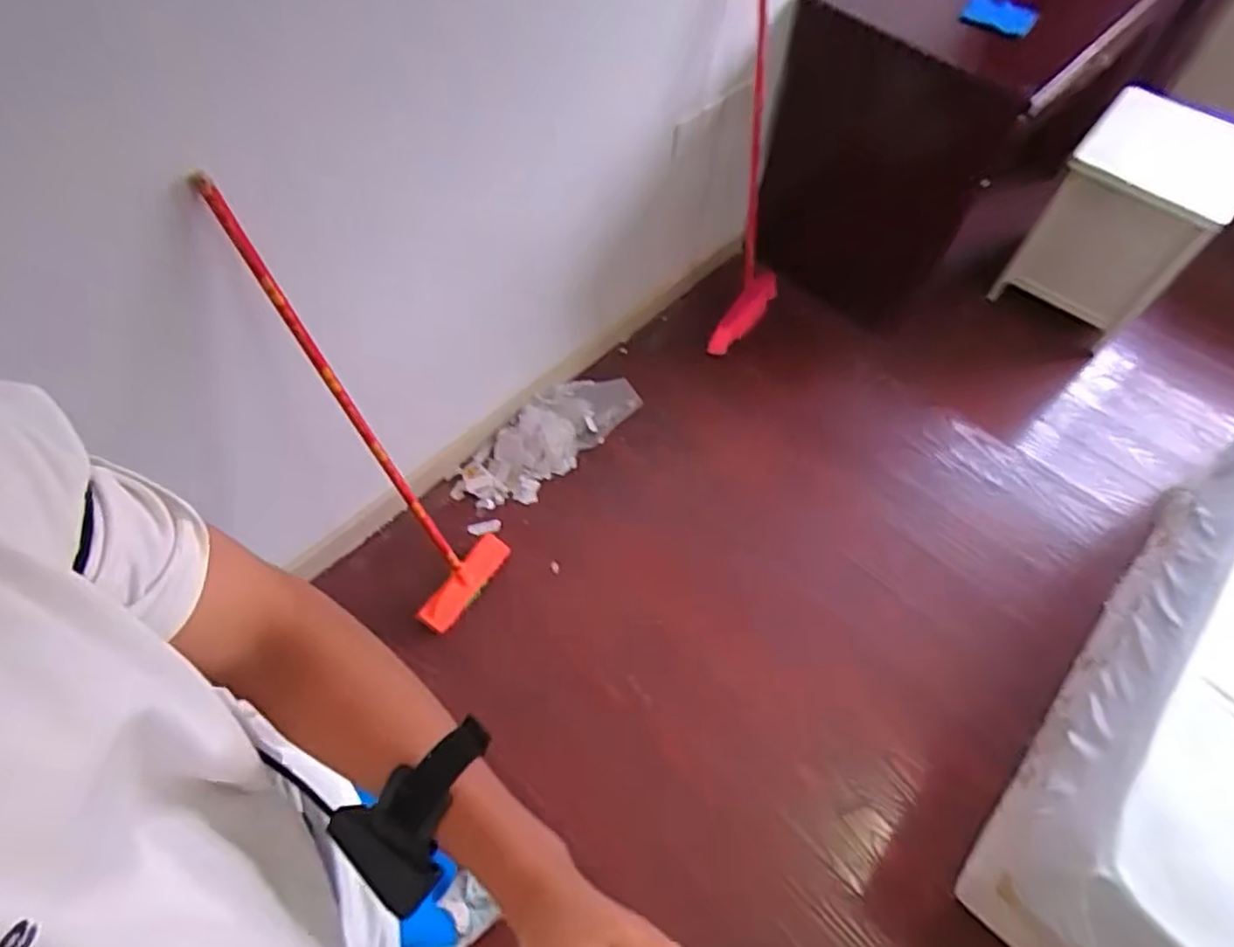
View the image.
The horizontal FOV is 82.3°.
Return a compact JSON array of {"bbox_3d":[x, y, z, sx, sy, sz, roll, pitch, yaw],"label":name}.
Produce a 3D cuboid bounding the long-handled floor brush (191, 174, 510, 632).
[{"bbox_3d":[-0.440,-0.060,1.267,0.054,0.953,0.244,20,56,32],"label":"long-handled floor brush"}]

